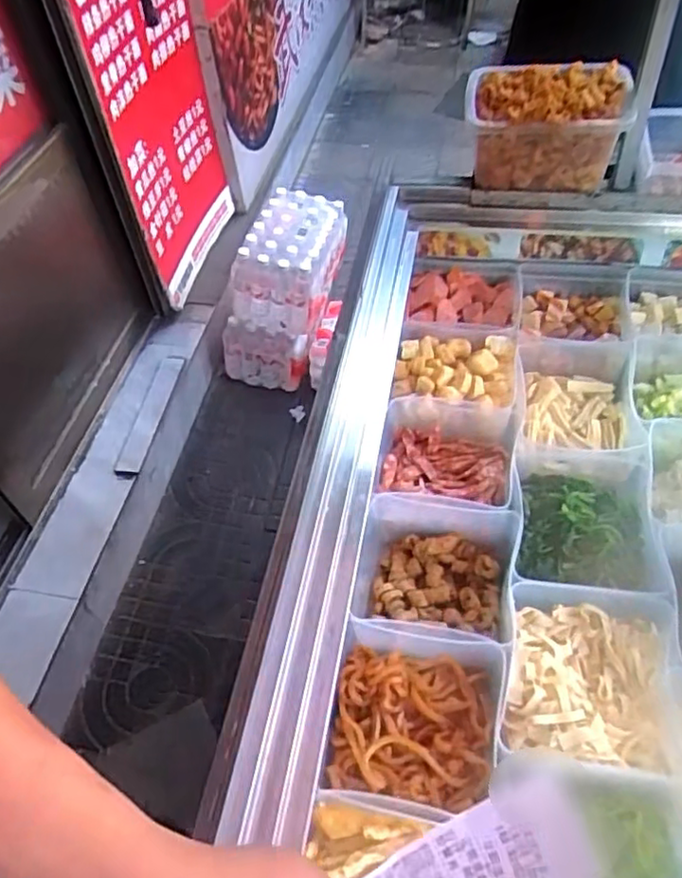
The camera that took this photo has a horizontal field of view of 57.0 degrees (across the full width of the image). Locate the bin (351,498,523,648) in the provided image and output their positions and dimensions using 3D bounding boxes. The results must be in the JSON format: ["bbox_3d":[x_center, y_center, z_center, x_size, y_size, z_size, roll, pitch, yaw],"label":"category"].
[{"bbox_3d":[0.109,0.168,0.759,0.177,0.153,0.163,5,55,7],"label":"bin"}]

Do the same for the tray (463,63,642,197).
[{"bbox_3d":[0.267,-0.411,0.833,0.203,0.135,0.105,3,55,6],"label":"tray"}]

